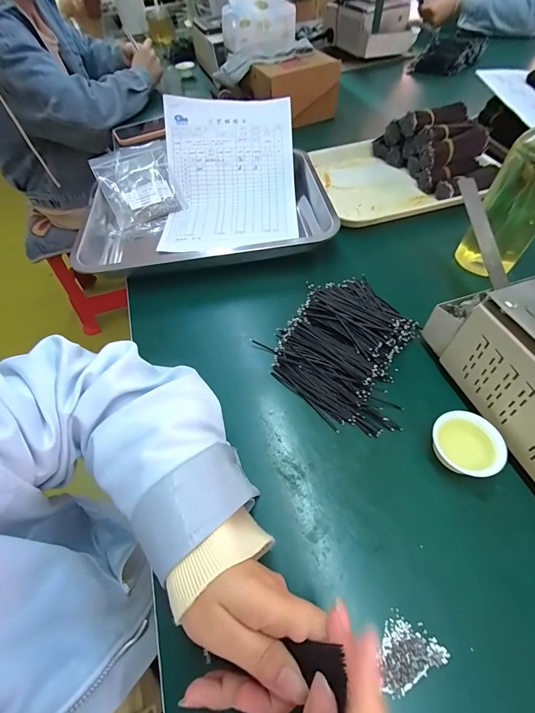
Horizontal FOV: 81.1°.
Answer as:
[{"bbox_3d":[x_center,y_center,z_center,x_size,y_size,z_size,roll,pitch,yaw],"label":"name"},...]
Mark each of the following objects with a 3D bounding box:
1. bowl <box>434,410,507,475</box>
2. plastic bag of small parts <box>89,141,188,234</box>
[{"bbox_3d":[0.169,0.078,0.272,0.046,0.033,0.053,-12,56,-4],"label":"bowl"},{"bbox_3d":[-0.210,-0.279,0.521,0.117,0.033,0.129,-25,92,-10],"label":"plastic bag of small parts"}]

